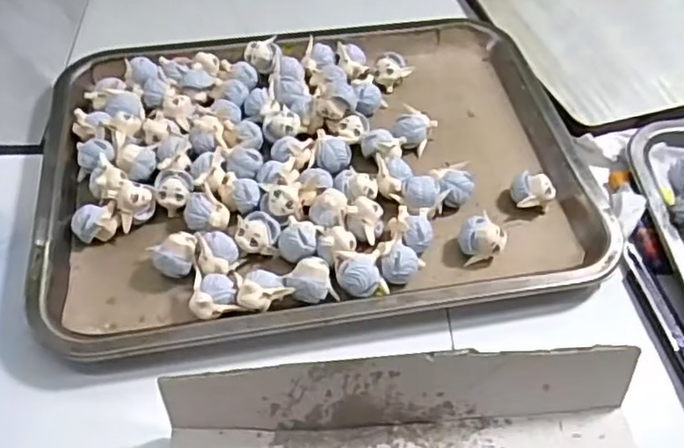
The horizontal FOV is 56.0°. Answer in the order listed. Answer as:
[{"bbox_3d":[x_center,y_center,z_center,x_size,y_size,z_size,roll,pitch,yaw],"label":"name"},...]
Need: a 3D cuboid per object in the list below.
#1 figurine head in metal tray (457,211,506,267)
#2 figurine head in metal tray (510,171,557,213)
[{"bbox_3d":[0.083,0.010,0.387,0.025,0.021,0.023,-6,53,-5],"label":"figurine head in metal tray"},{"bbox_3d":[0.123,-0.020,0.417,0.025,0.021,0.021,-8,53,-6],"label":"figurine head in metal tray"}]

